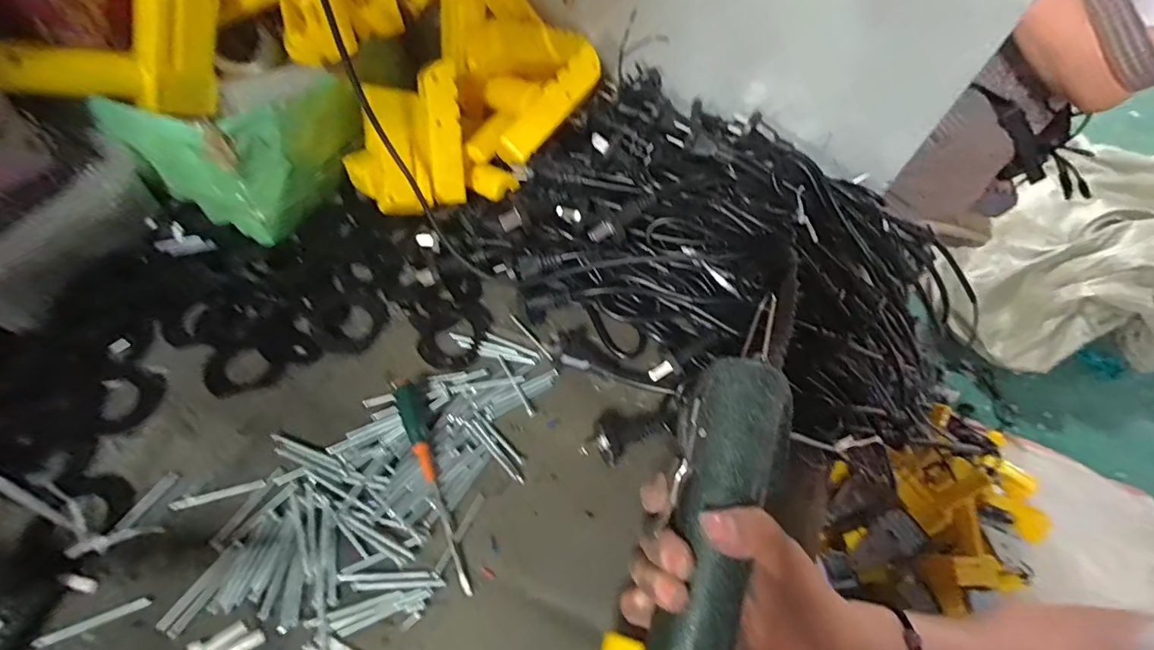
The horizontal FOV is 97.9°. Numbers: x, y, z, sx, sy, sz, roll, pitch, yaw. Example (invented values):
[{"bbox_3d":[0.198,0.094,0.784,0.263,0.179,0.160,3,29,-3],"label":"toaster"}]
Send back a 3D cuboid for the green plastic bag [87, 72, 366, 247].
[{"bbox_3d":[-0.284,-0.168,0.446,0.132,0.102,0.155,28,60,13],"label":"green plastic bag"}]

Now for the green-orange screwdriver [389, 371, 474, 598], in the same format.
[{"bbox_3d":[-0.100,0.106,0.348,0.016,0.017,0.152,-20,69,-15],"label":"green-orange screwdriver"}]

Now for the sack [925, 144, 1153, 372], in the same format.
[{"bbox_3d":[1.269,-0.152,1.313,0.590,0.316,0.514,-10,59,-10],"label":"sack"}]

